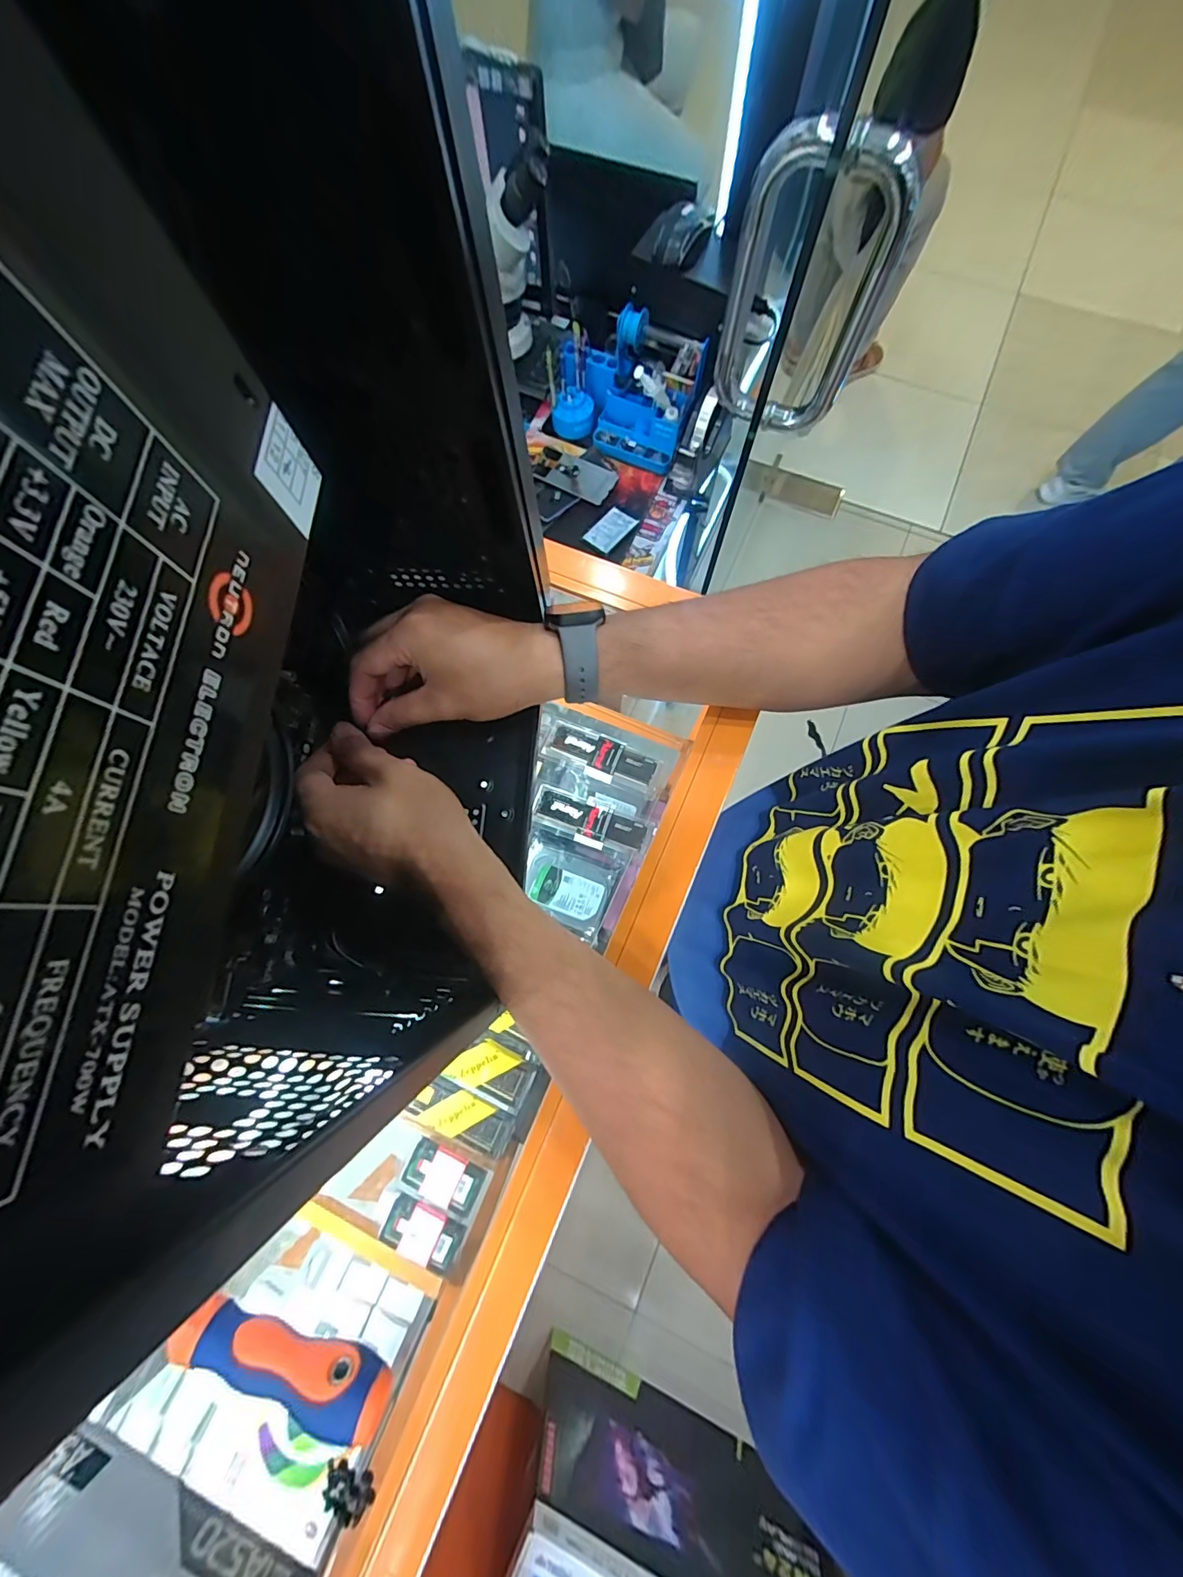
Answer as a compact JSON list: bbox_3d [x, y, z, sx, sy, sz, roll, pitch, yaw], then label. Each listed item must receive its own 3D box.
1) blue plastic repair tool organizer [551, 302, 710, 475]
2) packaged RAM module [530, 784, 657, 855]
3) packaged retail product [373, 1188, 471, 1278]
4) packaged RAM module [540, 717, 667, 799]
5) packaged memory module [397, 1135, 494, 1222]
[{"bbox_3d":[0.059,-0.684,0.853,0.247,0.133,0.130,26,78,7],"label":"blue plastic repair tool organizer"},{"bbox_3d":[0.000,0.040,0.603,0.147,0.008,0.054,19,77,6],"label":"packaged RAM module"},{"bbox_3d":[-0.178,0.453,0.513,0.096,0.016,0.053,21,77,6],"label":"packaged retail product"},{"bbox_3d":[0.015,-0.038,0.619,0.148,0.010,0.055,21,77,6],"label":"packaged RAM module"},{"bbox_3d":[-0.153,0.405,0.522,0.087,0.012,0.051,24,77,7],"label":"packaged memory module"}]

